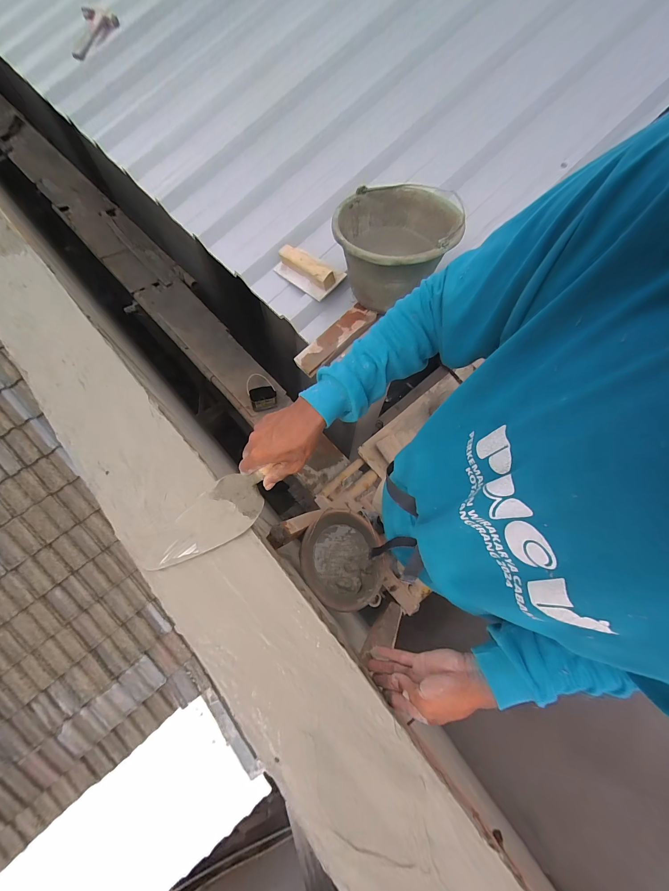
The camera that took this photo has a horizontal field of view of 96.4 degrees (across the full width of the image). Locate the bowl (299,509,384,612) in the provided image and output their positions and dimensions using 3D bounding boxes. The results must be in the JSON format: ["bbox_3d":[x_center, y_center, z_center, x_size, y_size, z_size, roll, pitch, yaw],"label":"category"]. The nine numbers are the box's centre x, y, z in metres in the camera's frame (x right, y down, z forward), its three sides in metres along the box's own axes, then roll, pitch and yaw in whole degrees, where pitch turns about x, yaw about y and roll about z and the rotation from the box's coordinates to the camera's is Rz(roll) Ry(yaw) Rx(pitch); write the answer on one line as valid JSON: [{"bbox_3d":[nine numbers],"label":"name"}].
[{"bbox_3d":[0.016,0.322,0.852,0.217,0.113,0.253,2,68,-1],"label":"bowl"}]

